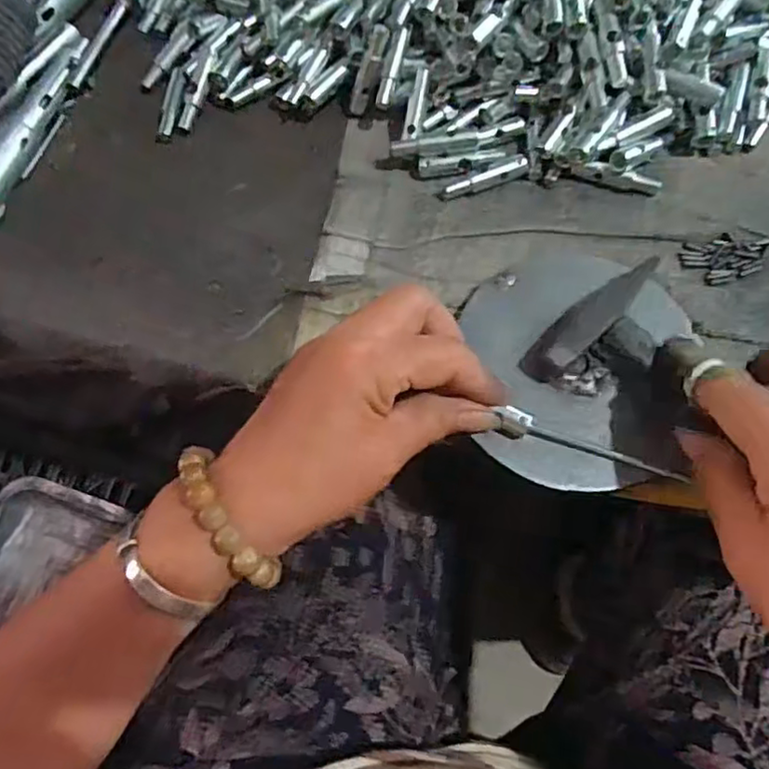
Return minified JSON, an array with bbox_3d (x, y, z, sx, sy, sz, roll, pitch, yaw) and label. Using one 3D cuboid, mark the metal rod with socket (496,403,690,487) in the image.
[{"bbox_3d":[0.097,0.030,0.308,0.085,0.013,0.012,18,73,8],"label":"metal rod with socket"}]

